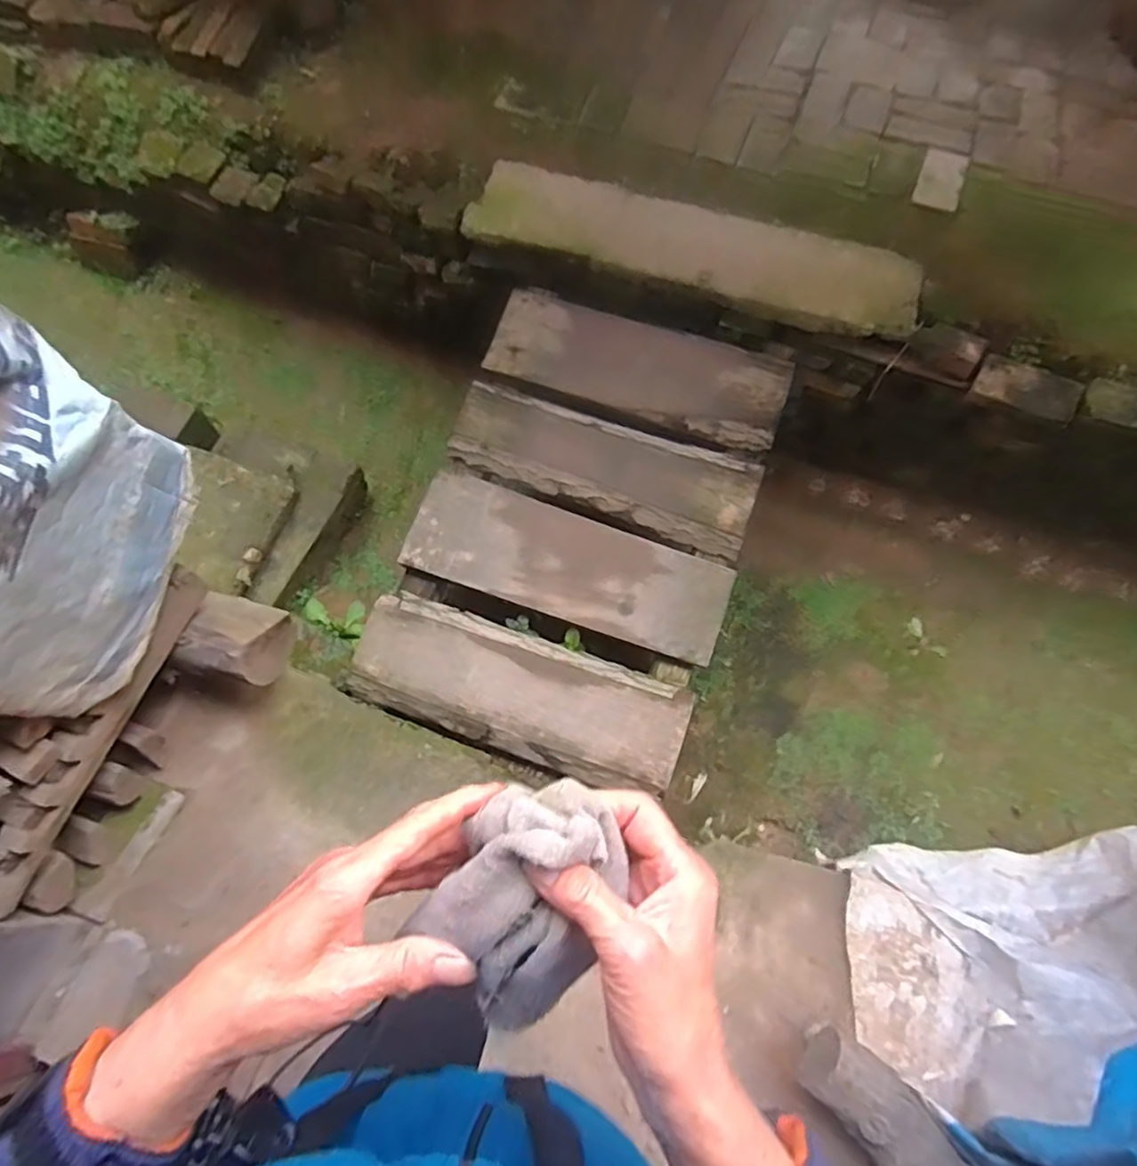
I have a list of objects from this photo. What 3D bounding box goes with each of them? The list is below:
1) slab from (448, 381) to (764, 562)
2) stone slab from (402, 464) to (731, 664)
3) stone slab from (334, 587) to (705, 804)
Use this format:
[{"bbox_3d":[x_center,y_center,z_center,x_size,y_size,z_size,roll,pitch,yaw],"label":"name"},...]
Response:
[{"bbox_3d":[0.077,-0.288,1.569,0.726,0.061,0.233,19,72,7],"label":"slab"},{"bbox_3d":[-0.008,-0.044,1.525,0.729,0.054,0.246,20,66,6],"label":"stone slab"},{"bbox_3d":[-0.117,0.239,1.451,0.737,0.062,0.268,20,66,6],"label":"stone slab"}]

